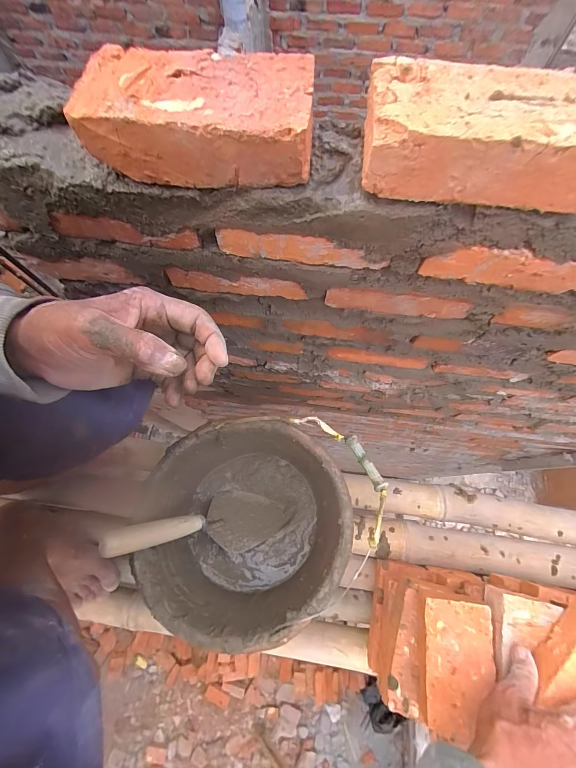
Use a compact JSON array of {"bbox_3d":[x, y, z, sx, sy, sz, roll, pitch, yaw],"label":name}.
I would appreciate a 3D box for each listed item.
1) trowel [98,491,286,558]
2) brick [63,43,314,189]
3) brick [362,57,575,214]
[{"bbox_3d":[-0.118,0.198,0.448,0.078,0.256,0.079,-16,68,33],"label":"trowel"},{"bbox_3d":[-0.058,-0.189,0.226,0.150,0.042,0.079,5,72,2],"label":"brick"},{"bbox_3d":[0.133,-0.170,0.214,0.163,0.042,0.084,7,72,3],"label":"brick"}]

